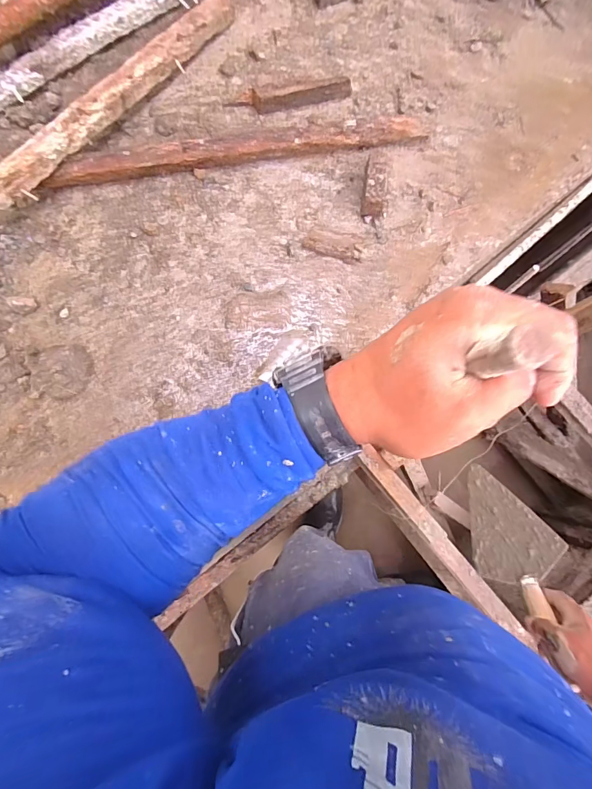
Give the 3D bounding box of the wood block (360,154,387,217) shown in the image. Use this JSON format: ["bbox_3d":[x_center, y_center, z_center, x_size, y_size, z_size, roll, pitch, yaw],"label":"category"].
[{"bbox_3d":[0.171,-0.449,0.861,0.049,0.052,0.128,7,85,0],"label":"wood block"}]

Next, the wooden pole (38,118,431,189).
[{"bbox_3d":[-0.122,-0.533,0.867,0.834,0.054,0.059,-9,85,-1],"label":"wooden pole"}]

